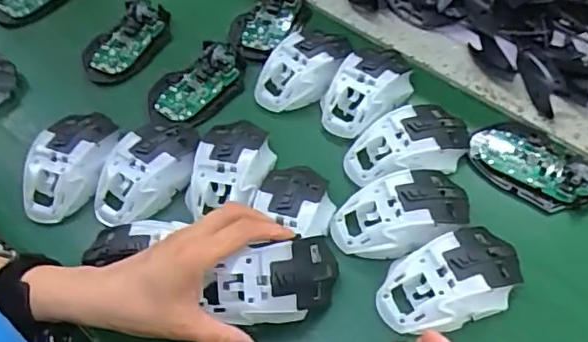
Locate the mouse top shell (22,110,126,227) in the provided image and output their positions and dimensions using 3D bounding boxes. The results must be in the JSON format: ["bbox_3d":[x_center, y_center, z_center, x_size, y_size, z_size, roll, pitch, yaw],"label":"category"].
[{"bbox_3d":[-0.203,-0.008,0.537,0.068,0.034,0.116,17,60,15],"label":"mouse top shell"}]

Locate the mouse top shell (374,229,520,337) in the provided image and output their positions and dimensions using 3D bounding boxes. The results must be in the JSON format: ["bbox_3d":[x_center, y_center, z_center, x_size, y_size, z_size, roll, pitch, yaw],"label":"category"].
[{"bbox_3d":[0.122,0.088,0.454,0.116,0.038,0.067,-24,59,-11],"label":"mouse top shell"}]

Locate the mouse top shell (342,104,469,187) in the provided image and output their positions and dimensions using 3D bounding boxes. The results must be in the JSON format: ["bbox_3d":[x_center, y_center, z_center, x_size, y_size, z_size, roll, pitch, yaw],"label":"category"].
[{"bbox_3d":[0.103,-0.024,0.527,0.120,0.034,0.070,-24,59,-11],"label":"mouse top shell"}]

